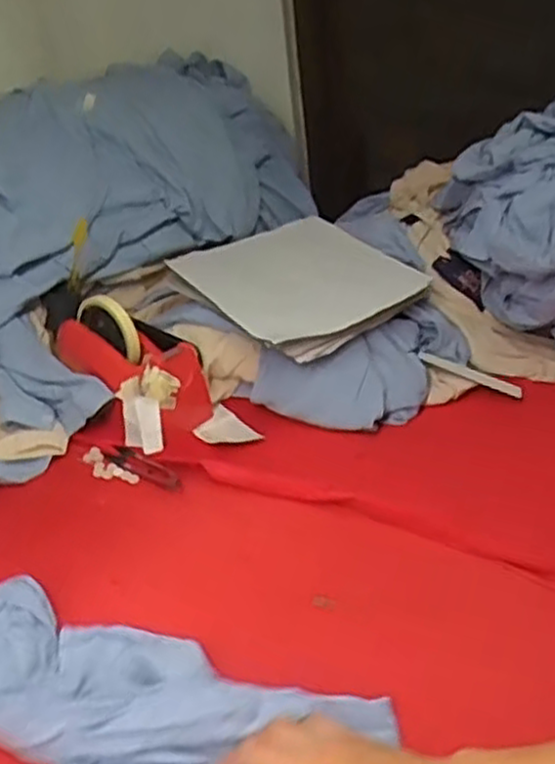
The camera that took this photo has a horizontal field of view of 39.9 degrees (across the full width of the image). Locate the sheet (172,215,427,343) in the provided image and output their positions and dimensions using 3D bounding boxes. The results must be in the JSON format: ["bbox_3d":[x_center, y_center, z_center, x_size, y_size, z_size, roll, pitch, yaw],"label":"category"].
[{"bbox_3d":[0.029,-0.126,0.903,0.225,0.028,0.252,-22,32,-24],"label":"sheet"}]

